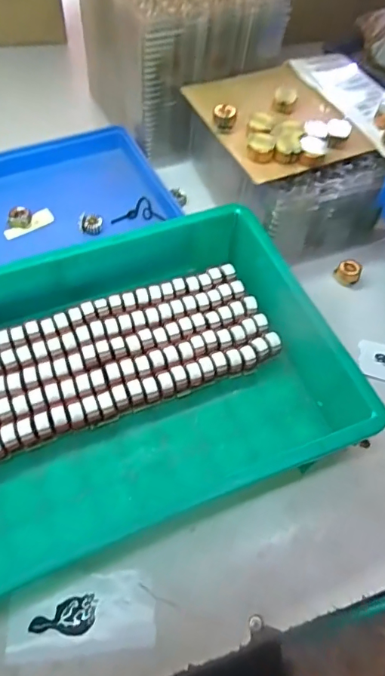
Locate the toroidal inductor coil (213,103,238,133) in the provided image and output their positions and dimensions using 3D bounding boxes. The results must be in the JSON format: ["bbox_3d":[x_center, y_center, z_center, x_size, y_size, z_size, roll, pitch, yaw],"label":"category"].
[{"bbox_3d":[0.037,-0.255,0.519,0.024,0.023,0.022,2,59,-3],"label":"toroidal inductor coil"}]

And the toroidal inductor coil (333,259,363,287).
[{"bbox_3d":[0.192,-0.081,0.551,0.030,0.022,0.024,32,62,14],"label":"toroidal inductor coil"}]

